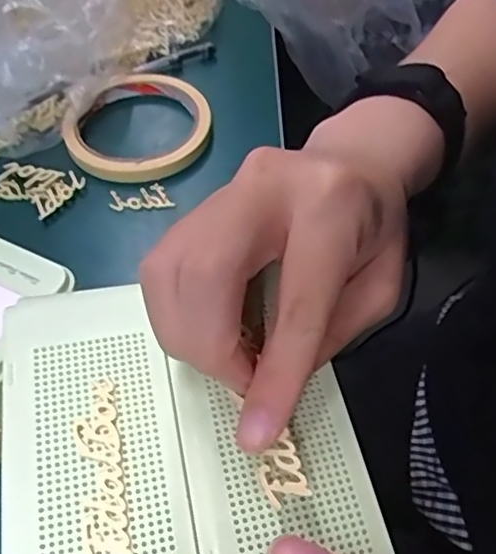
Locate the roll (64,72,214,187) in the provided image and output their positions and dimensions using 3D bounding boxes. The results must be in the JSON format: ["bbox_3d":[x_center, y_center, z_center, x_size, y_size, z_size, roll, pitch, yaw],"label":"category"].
[{"bbox_3d":[-0.072,-0.101,0.407,0.091,0.014,0.088,0,54,1],"label":"roll"}]

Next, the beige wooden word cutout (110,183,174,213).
[{"bbox_3d":[-0.065,-0.049,0.386,0.036,0.004,0.018,-6,64,-8],"label":"beige wooden word cutout"}]

